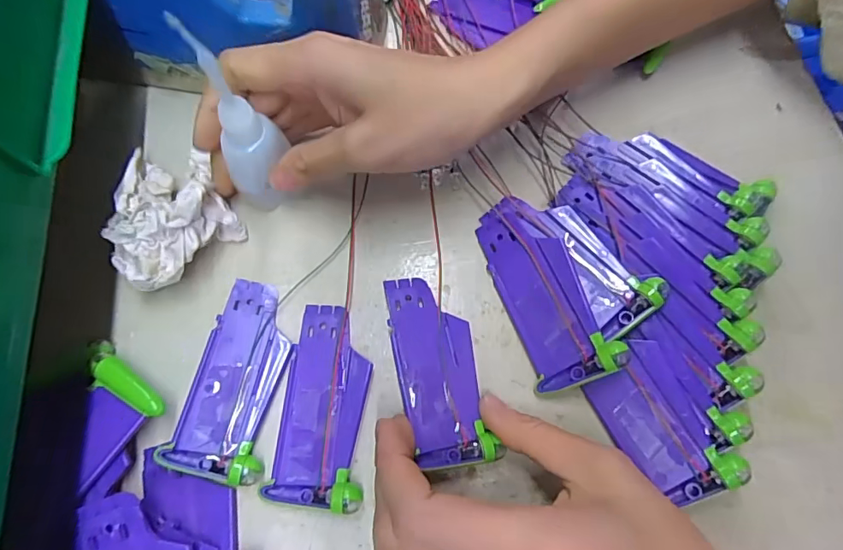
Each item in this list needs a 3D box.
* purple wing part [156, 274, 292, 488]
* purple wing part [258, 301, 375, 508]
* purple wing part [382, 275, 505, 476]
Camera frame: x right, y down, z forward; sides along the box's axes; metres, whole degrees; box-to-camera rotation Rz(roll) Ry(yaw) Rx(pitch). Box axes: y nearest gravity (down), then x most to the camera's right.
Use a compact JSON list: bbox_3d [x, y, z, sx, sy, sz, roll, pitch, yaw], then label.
[{"bbox_3d":[-0.083,0.046,0.230,0.040,0.009,0.089,12,69,6],"label":"purple wing part"},{"bbox_3d":[-0.044,0.057,0.226,0.040,0.008,0.089,6,68,3],"label":"purple wing part"},{"bbox_3d":[0.007,0.042,0.231,0.037,0.006,0.090,-15,66,-7],"label":"purple wing part"}]

